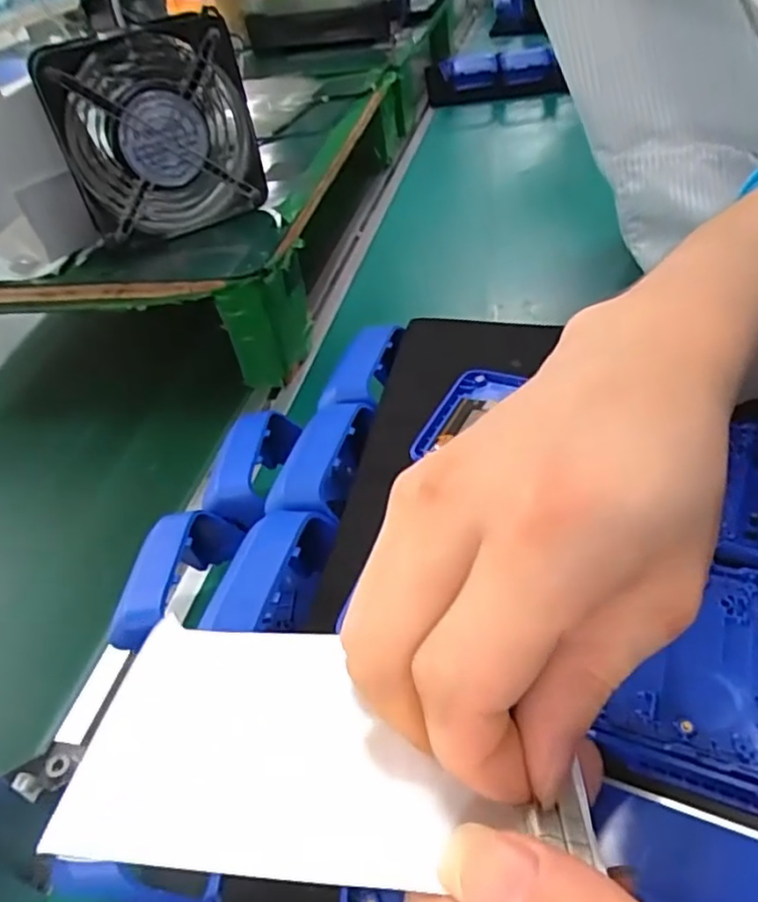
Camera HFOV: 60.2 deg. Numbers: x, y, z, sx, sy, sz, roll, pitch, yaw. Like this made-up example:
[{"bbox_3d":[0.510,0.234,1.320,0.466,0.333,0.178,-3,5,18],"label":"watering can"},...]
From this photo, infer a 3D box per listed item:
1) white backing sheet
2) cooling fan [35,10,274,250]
[{"bbox_3d":[-0.011,0.071,0.166,0.112,0.006,0.076,5,22,-4],"label":"white backing sheet"},{"bbox_3d":[-0.179,-0.257,0.531,0.149,0.147,0.054,-26,43,-18],"label":"cooling fan"}]

